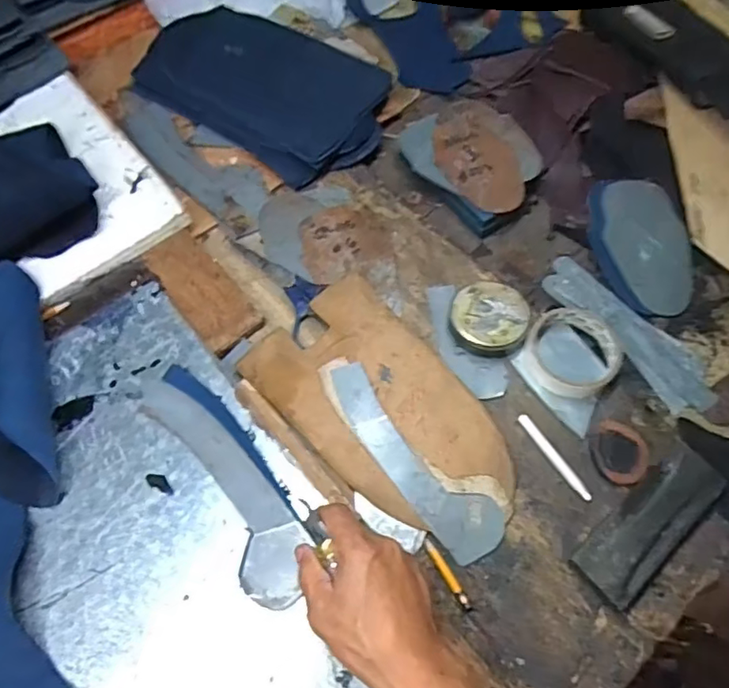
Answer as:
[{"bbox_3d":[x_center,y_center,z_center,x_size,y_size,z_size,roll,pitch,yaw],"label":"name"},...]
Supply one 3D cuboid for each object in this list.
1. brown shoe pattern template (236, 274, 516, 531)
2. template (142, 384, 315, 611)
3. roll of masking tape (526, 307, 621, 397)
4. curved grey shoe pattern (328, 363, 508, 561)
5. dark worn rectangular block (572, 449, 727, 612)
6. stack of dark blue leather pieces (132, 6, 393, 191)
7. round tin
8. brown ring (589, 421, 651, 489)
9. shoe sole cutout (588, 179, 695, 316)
[{"bbox_3d":[0.021,0.054,0.544,0.247,0.012,0.149,42,73,17],"label":"brown shoe pattern template"},{"bbox_3d":[-0.116,0.111,0.494,0.057,0.006,0.221,-34,67,-12],"label":"template"},{"bbox_3d":[0.198,0.009,0.564,0.088,0.020,0.089,1,65,-2],"label":"roll of masking tape"},{"bbox_3d":[0.037,0.099,0.519,0.053,0.008,0.202,-38,67,-16],"label":"curved grey shoe pattern"},{"bbox_3d":[0.241,0.148,0.491,0.151,0.018,0.052,-39,67,-16],"label":"dark worn rectangular block"},{"bbox_3d":[-0.118,-0.311,0.704,0.298,0.059,0.170,33,68,13],"label":"stack of dark blue leather pieces"},{"bbox_3d":[0.123,-0.026,0.580,0.073,0.023,0.068,-1,63,2],"label":"round tin"},{"bbox_3d":[0.228,0.095,0.526,0.049,0.010,0.058,27,67,15],"label":"brown ring"},{"bbox_3d":[0.300,-0.106,0.639,0.106,0.011,0.153,2,73,-8],"label":"shoe sole cutout"}]

